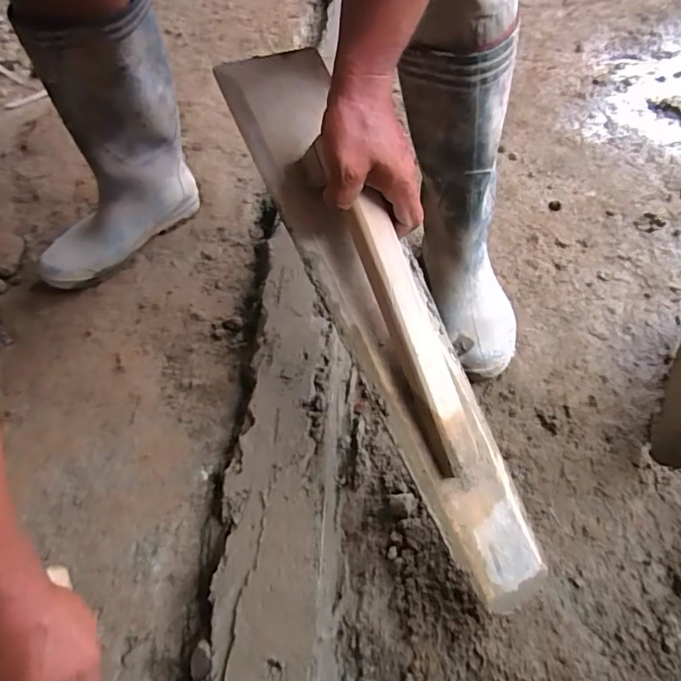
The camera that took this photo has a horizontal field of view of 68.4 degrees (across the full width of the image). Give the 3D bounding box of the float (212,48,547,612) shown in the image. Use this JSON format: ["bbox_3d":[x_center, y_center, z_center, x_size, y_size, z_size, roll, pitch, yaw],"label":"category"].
[{"bbox_3d":[0.050,-0.029,0.462,0.097,0.066,0.567,-26,87,-15],"label":"float"}]

